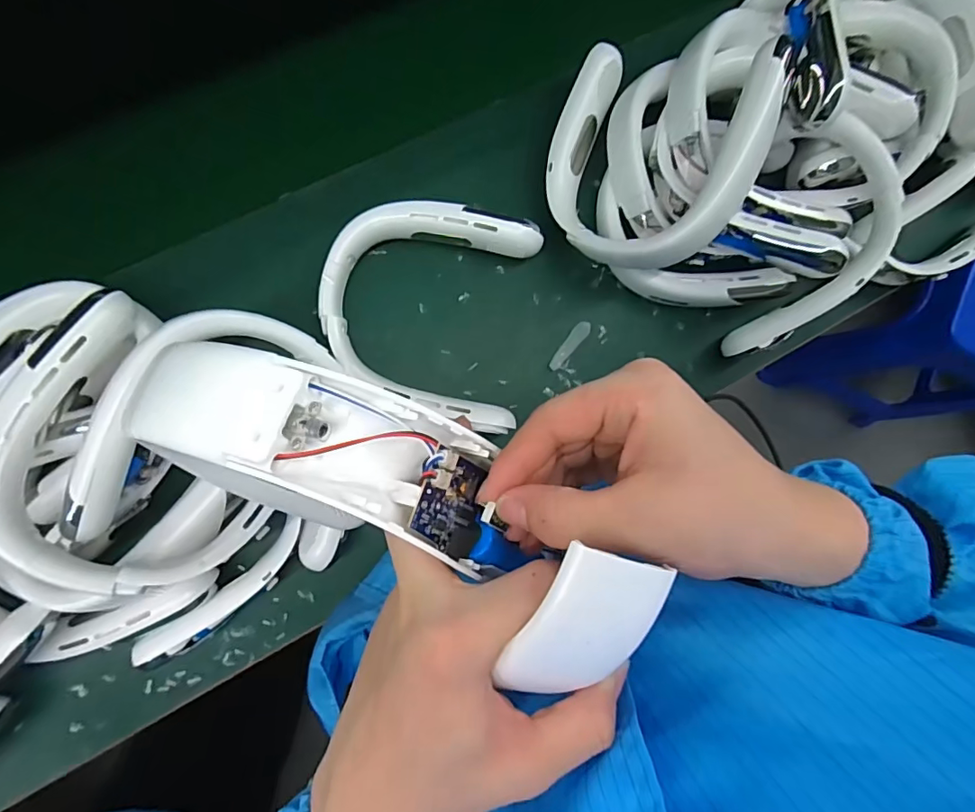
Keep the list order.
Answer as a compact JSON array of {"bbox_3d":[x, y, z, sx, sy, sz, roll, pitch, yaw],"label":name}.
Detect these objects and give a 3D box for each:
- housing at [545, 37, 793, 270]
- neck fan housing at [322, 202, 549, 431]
[{"bbox_3d":[0.147,-0.228,0.485,0.198,0.055,0.195,29,108,34],"label":"housing"},{"bbox_3d":[-0.059,-0.092,0.505,0.193,0.050,0.205,10,87,-8],"label":"neck fan housing"}]

